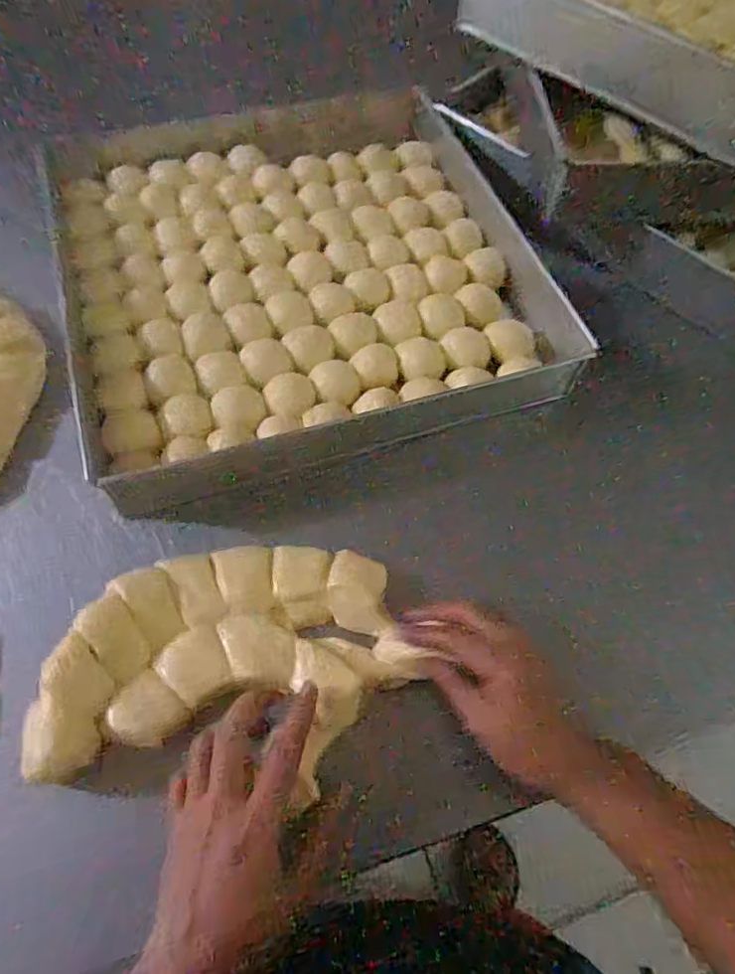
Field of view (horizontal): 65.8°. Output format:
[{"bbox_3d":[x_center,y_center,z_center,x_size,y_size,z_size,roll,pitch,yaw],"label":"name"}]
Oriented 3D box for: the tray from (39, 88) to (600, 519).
[{"bbox_3d":[-0.067,-0.225,0.552,0.436,0.057,0.457,-13,63,-10],"label":"tray"}]

